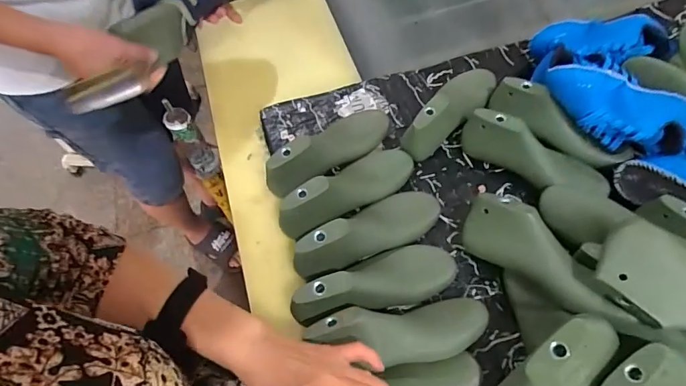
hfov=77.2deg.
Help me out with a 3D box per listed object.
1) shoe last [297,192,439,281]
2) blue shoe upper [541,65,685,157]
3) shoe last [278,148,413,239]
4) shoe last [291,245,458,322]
[{"bbox_3d":[0.036,0.052,0.557,0.210,0.059,0.086,-20,60,-25],"label":"shoe last"},{"bbox_3d":[0.367,-0.115,0.583,0.201,0.068,0.079,23,64,-1],"label":"blue shoe upper"},{"bbox_3d":[0.010,-0.009,0.596,0.212,0.056,0.072,-26,61,-29],"label":"shoe last"},{"bbox_3d":[0.038,0.109,0.525,0.205,0.063,0.065,-10,59,-18],"label":"shoe last"}]

